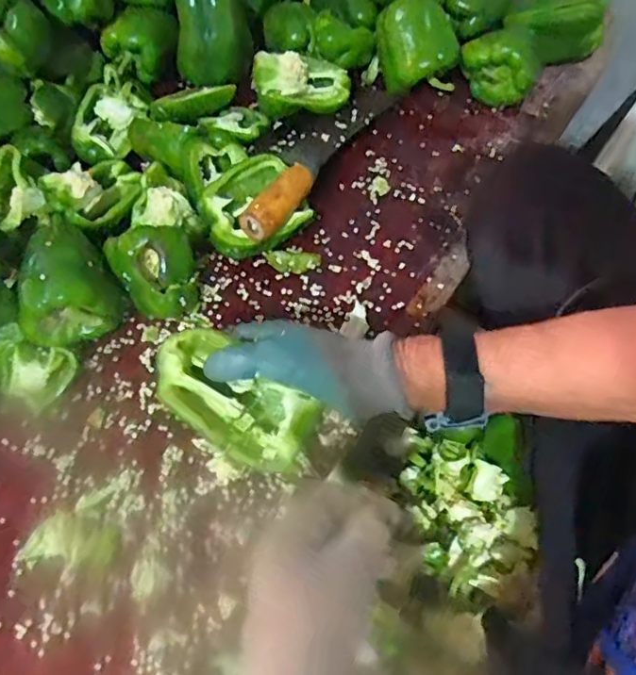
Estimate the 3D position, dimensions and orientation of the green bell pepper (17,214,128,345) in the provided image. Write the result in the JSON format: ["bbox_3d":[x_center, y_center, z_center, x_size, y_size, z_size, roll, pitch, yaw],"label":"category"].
[{"bbox_3d":[-0.208,-0.049,0.473,0.076,0.060,0.091,-6,62,-2],"label":"green bell pepper"}]

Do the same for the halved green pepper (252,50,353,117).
[{"bbox_3d":[-0.016,-0.269,0.588,0.099,0.047,0.059,1,62,1],"label":"halved green pepper"}]

